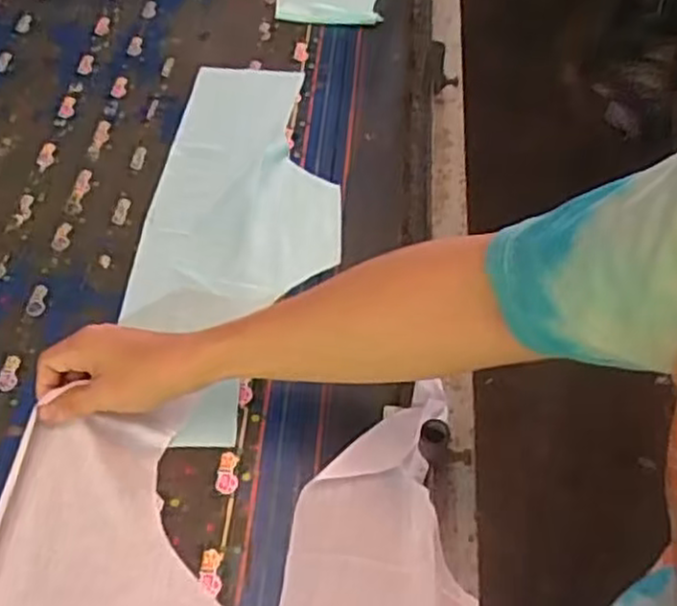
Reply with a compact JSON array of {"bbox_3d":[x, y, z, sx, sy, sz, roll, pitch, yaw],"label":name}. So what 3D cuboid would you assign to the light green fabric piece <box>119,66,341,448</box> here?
[{"bbox_3d":[-0.094,-0.079,0.710,0.183,0.015,0.448,1,54,4],"label":"light green fabric piece"}]

